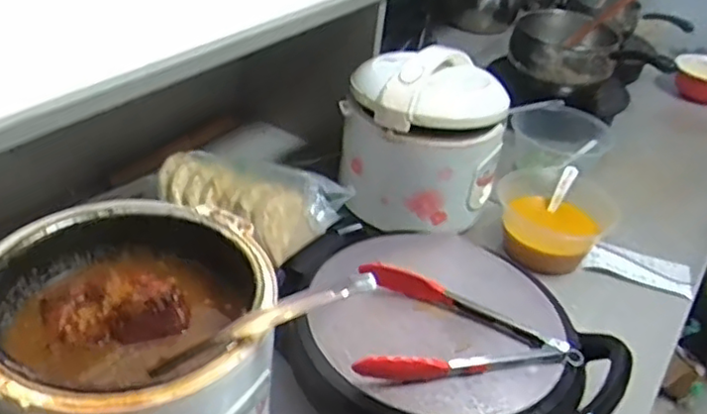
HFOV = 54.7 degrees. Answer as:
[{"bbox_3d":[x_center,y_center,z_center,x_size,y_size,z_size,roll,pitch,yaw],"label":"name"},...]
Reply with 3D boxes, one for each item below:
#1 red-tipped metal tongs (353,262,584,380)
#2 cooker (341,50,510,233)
[{"bbox_3d":[0.120,0.127,0.722,0.236,0.041,0.154,4,36,-4],"label":"red-tipped metal tongs"},{"bbox_3d":[0.101,-0.101,0.997,0.225,0.229,0.205,12,36,7],"label":"cooker"}]

